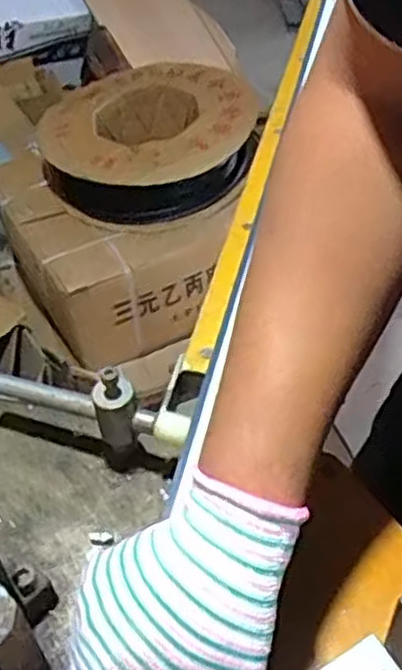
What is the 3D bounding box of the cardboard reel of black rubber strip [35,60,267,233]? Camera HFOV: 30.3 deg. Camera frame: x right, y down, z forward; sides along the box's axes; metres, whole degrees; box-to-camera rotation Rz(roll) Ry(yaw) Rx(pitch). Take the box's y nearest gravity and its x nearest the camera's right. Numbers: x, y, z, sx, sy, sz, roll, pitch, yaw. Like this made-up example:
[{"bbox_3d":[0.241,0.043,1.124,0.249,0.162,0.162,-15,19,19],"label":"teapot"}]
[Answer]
[{"bbox_3d":[-0.112,-0.419,1.624,0.433,0.161,0.443,29,54,27],"label":"cardboard reel of black rubber strip"}]

